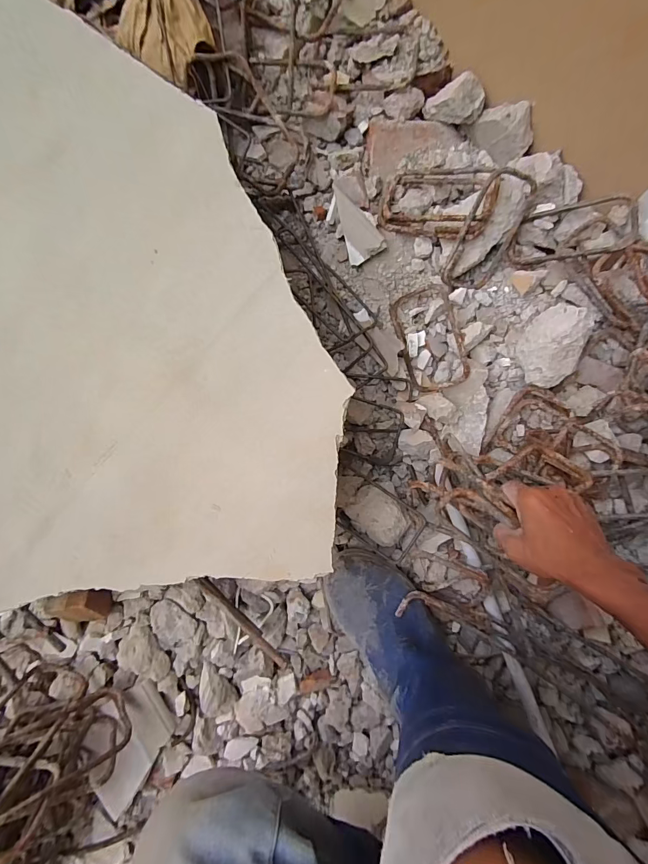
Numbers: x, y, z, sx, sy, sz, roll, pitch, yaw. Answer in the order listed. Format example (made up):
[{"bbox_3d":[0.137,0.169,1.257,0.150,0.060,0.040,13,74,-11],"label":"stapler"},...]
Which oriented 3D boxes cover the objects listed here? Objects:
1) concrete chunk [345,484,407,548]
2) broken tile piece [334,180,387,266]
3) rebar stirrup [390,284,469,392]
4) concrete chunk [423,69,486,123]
[{"bbox_3d":[0.075,0.114,0.528,0.064,0.048,0.085,-42,83,-3],"label":"concrete chunk"},{"bbox_3d":[0.051,-0.304,0.557,0.053,0.011,0.113,-14,95,12],"label":"broken tile piece"},{"bbox_3d":[0.150,-0.132,0.551,0.092,0.028,0.150,-8,83,2],"label":"rebar stirrup"},{"bbox_3d":[0.187,-0.471,0.557,0.082,0.057,0.043,6,84,3],"label":"concrete chunk"}]

